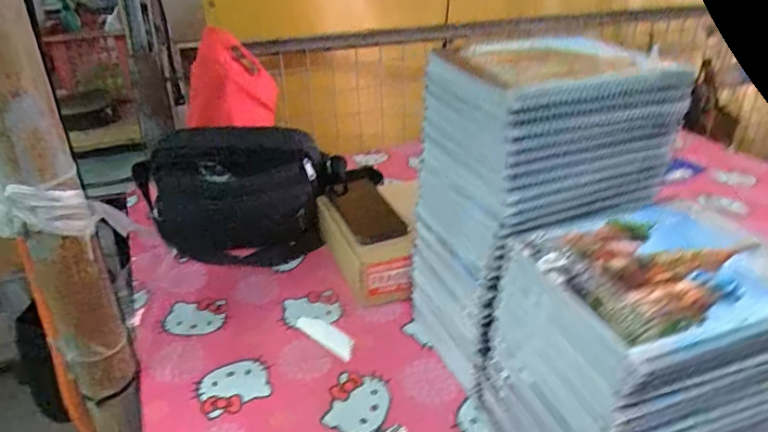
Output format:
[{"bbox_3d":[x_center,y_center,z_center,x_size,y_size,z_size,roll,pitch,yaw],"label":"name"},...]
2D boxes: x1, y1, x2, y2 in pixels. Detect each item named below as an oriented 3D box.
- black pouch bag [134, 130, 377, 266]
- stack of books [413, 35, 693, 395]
[{"bbox_3d":[-0.185,-0.043,0.834,0.363,0.166,0.153,-9,31,-14],"label":"black pouch bag"},{"bbox_3d":[0.154,0.005,0.590,0.200,0.346,0.165,-15,33,-23],"label":"stack of books"}]

